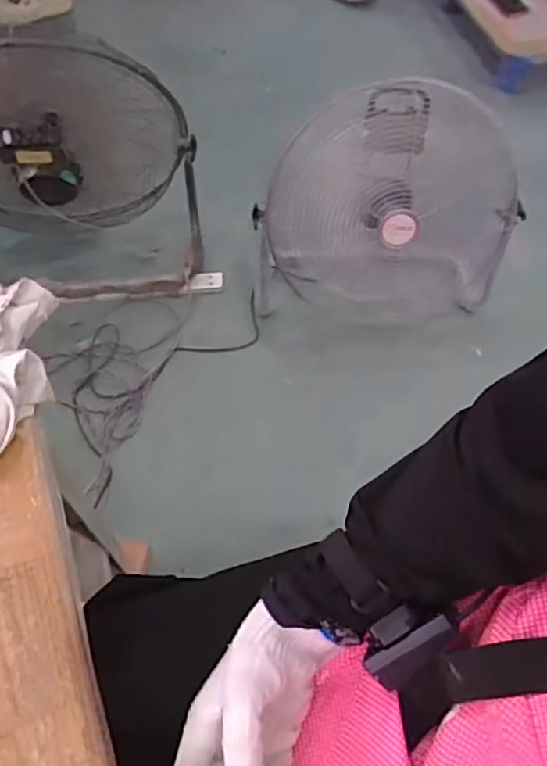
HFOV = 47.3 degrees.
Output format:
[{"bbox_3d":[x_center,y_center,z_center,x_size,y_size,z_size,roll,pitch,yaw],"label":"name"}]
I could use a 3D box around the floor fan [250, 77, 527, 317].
[{"bbox_3d":[0.231,-0.329,1.330,0.515,0.547,0.260,4,61,-1],"label":"floor fan"}]

